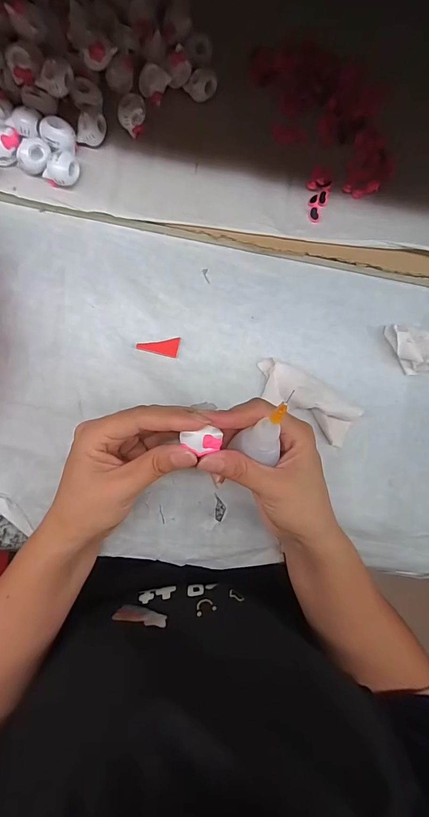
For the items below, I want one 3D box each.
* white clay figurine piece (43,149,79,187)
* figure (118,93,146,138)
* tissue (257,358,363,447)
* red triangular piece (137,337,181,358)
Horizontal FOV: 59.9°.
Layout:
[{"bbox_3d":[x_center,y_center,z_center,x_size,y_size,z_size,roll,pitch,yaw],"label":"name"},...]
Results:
[{"bbox_3d":[-0.116,-0.184,0.285,0.021,0.020,0.024,22,82,-5],"label":"white clay figurine piece"},{"bbox_3d":[-0.066,-0.235,0.300,0.021,0.020,0.020,-1,85,-8],"label":"figure"},{"bbox_3d":[0.079,-0.009,0.309,0.094,0.027,0.037,34,81,-4],"label":"tissue"},{"bbox_3d":[-0.045,-0.053,0.304,0.033,0.005,0.016,12,83,-7],"label":"red triangular piece"}]

